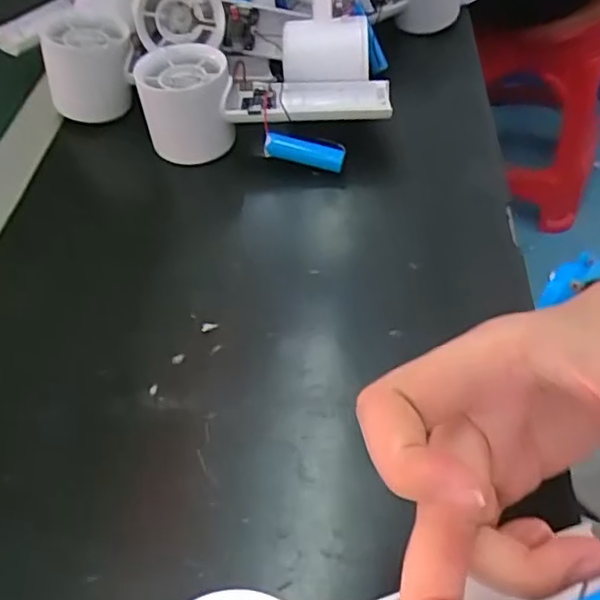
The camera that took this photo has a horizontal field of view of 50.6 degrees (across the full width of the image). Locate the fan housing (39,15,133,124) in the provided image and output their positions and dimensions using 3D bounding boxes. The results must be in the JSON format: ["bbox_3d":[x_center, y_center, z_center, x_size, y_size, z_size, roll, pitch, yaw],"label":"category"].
[{"bbox_3d":[-0.143,-0.158,0.434,0.060,0.053,0.051,-19,50,-12],"label":"fan housing"}]

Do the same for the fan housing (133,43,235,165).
[{"bbox_3d":[-0.072,-0.125,0.406,0.055,0.053,0.055,-11,49,-5],"label":"fan housing"}]

